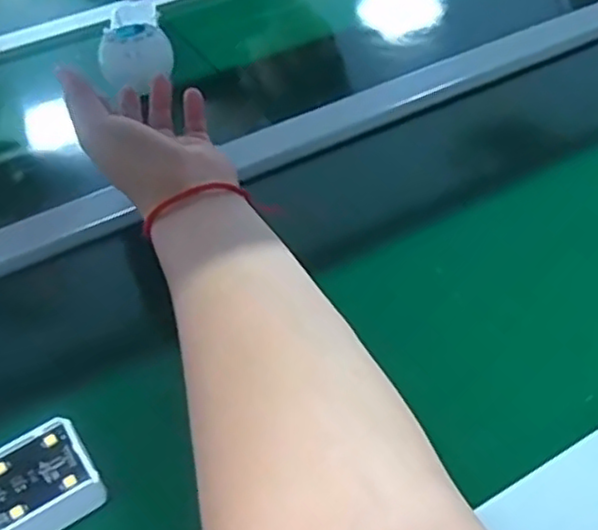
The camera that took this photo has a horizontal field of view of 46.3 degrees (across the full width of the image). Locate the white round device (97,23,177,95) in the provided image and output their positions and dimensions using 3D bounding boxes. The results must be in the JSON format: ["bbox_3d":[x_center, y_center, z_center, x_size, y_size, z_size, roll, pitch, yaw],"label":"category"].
[{"bbox_3d":[-0.144,-0.182,0.631,0.061,0.058,0.060,-10,43,-4],"label":"white round device"}]

